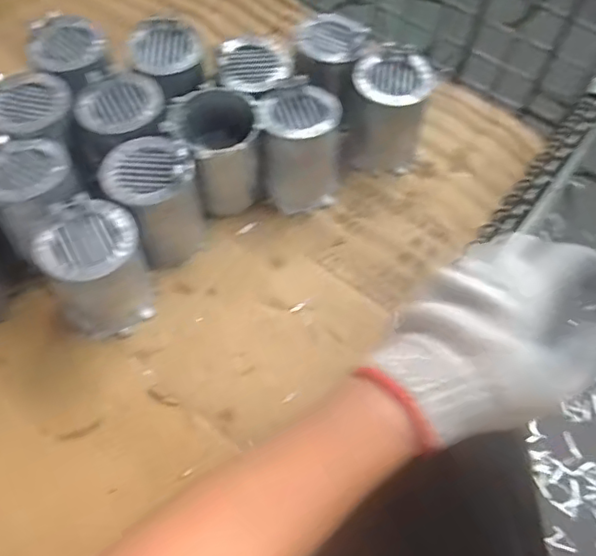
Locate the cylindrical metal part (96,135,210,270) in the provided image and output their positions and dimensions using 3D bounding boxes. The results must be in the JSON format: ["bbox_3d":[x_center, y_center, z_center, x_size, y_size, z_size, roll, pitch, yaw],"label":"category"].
[{"bbox_3d":[-0.147,-0.077,0.632,0.090,0.122,0.086,1,60,-2],"label":"cylindrical metal part"}]

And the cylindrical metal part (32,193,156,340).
[{"bbox_3d":[-0.193,-0.005,0.589,0.089,0.123,0.092,1,60,-2],"label":"cylindrical metal part"}]

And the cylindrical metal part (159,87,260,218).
[{"bbox_3d":[-0.094,-0.135,0.666,0.089,0.120,0.092,1,60,-2],"label":"cylindrical metal part"}]

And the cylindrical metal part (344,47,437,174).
[{"bbox_3d":[0.103,-0.198,0.717,0.087,0.122,0.087,1,60,-2],"label":"cylindrical metal part"}]

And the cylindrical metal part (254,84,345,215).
[{"bbox_3d":[-0.001,-0.148,0.686,0.088,0.120,0.092,1,60,-2],"label":"cylindrical metal part"}]

